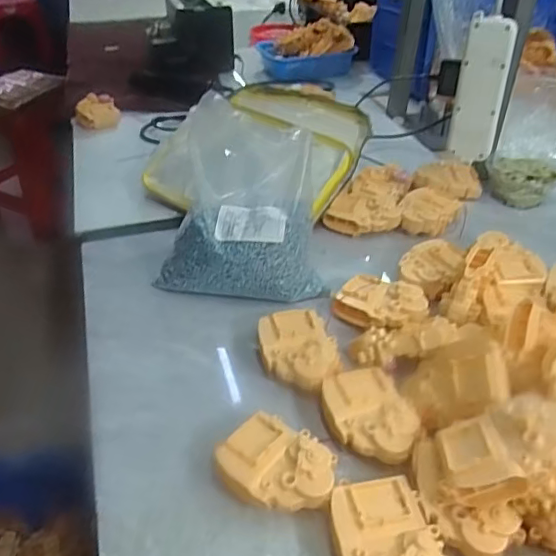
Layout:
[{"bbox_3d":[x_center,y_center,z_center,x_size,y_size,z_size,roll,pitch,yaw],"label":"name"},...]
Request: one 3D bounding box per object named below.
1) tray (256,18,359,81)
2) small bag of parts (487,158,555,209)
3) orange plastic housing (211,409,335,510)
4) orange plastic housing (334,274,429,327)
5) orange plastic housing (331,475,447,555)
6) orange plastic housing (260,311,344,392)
[{"bbox_3d":[0.065,-0.521,1.283,0.221,0.095,0.117,0,38,0],"label":"tray"},{"bbox_3d":[0.360,-0.143,0.830,0.103,0.058,0.058,13,40,15],"label":"small bag of parts"},{"bbox_3d":[0.001,0.156,0.461,0.092,0.031,0.074,21,42,24],"label":"orange plastic housing"},{"bbox_3d":[0.115,0.030,0.619,0.097,0.032,0.064,21,42,24],"label":"orange plastic housing"},{"bbox_3d":[0.082,0.198,0.415,0.074,0.033,0.096,-13,40,-16],"label":"orange plastic housing"},{"bbox_3d":[0.020,0.072,0.566,0.075,0.025,0.098,-2,38,-4],"label":"orange plastic housing"}]

